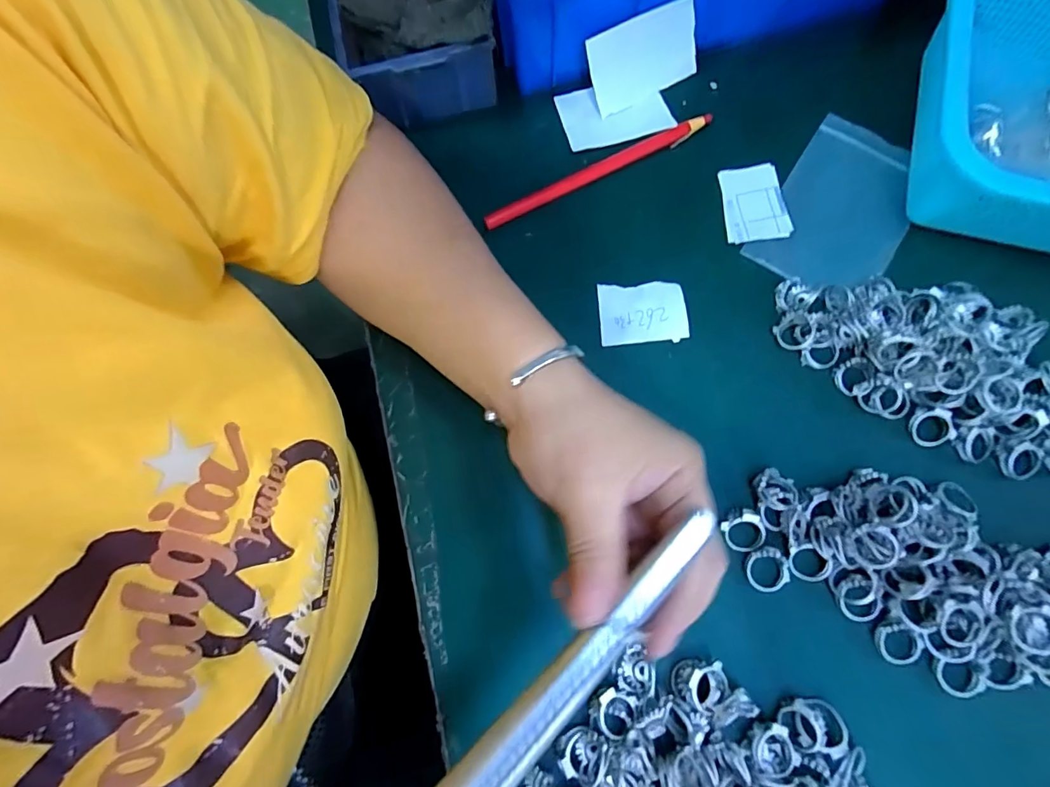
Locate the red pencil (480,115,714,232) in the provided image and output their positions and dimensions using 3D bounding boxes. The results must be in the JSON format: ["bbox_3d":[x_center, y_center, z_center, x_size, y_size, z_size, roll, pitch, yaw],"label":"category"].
[{"bbox_3d":[0.048,-0.148,0.321,0.165,0.008,0.010,-26,76,-5],"label":"red pencil"}]

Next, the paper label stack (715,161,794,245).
[{"bbox_3d":[0.147,-0.123,0.312,0.038,0.005,0.053,-6,75,1],"label":"paper label stack"}]

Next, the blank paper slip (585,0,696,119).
[{"bbox_3d":[0.079,-0.222,0.321,0.072,0.047,0.004,-26,46,1],"label":"blank paper slip"}]

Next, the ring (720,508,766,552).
[{"bbox_3d":[0.118,0.074,0.260,0.019,0.010,0.023,-34,77,-7],"label":"ring"}]

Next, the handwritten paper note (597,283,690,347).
[{"bbox_3d":[0.072,-0.050,0.300,0.052,0.004,0.039,-3,77,5],"label":"handwritten paper note"}]

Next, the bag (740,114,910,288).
[{"bbox_3d":[0.202,-0.117,0.307,0.078,0.011,0.123,34,82,7],"label":"bag"}]

